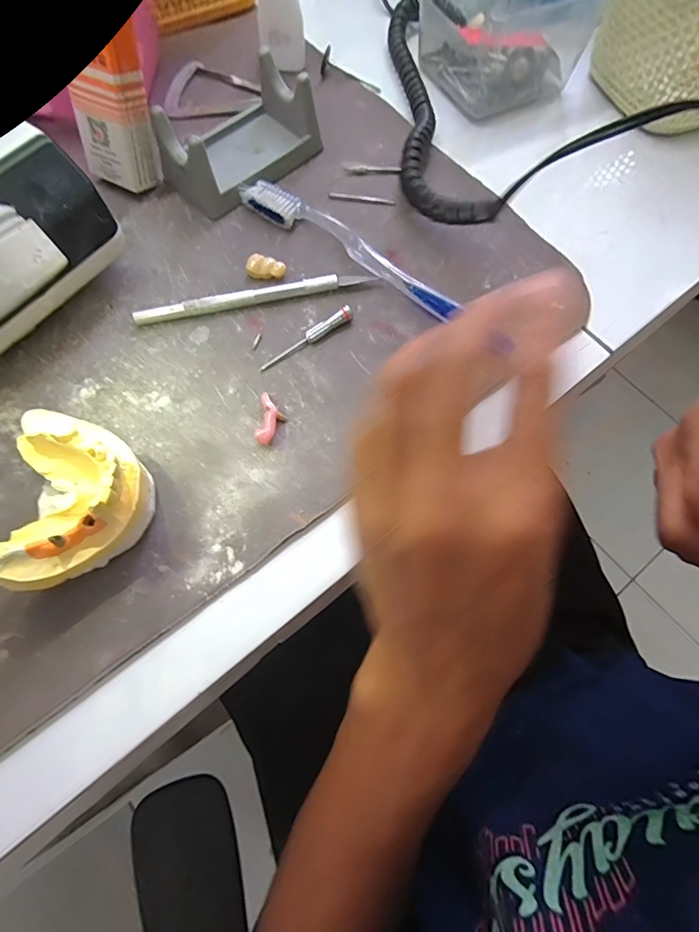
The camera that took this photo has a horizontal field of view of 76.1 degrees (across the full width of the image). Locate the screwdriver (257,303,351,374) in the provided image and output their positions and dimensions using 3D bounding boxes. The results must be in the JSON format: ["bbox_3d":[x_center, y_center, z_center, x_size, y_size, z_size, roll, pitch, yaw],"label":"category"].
[{"bbox_3d":[-0.024,-0.071,0.246,0.059,0.009,0.007,-33,73,-13],"label":"screwdriver"}]

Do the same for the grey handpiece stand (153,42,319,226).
[{"bbox_3d":[-0.071,-0.209,0.281,0.098,0.038,0.060,-42,76,-15],"label":"grey handpiece stand"}]

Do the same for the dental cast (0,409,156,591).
[{"bbox_3d":[-0.115,0.014,0.194,0.050,0.041,0.071,-7,70,-4],"label":"dental cast"}]

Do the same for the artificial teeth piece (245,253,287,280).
[{"bbox_3d":[-0.049,-0.116,0.262,0.022,0.009,0.011,0,69,-2],"label":"artificial teeth piece"}]

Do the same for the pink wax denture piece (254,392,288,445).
[{"bbox_3d":[-0.040,-0.024,0.229,0.013,0.007,0.027,4,69,0],"label":"pink wax denture piece"}]

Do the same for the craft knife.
[{"bbox_3d":[-0.050,-0.096,0.255,0.138,0.009,0.008,-12,70,-6],"label":"craft knife"}]

